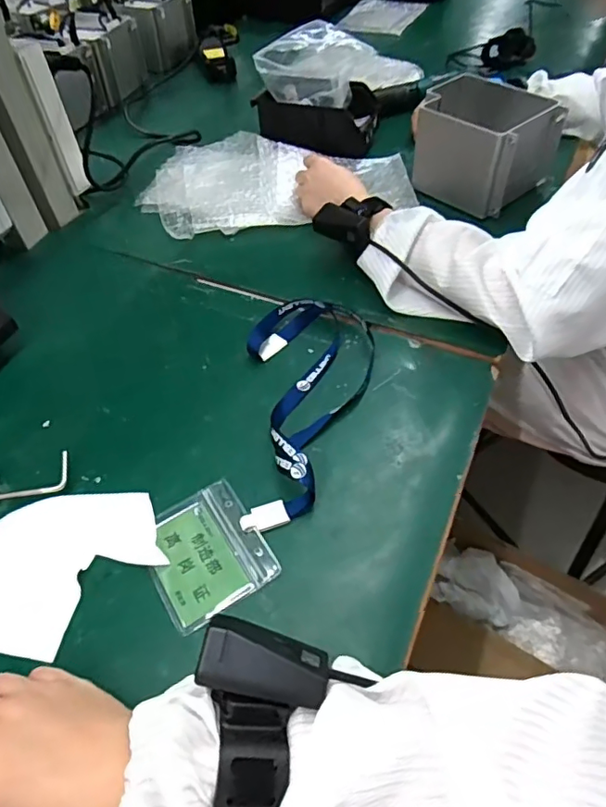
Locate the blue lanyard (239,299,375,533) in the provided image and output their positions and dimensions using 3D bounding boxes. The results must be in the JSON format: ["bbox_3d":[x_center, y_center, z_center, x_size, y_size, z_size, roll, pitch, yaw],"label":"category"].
[{"bbox_3d":[0.010,-0.007,0.494,0.122,0.028,0.252,-3,50,2],"label":"blue lanyard"}]

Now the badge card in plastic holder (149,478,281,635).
[{"bbox_3d":[-0.077,0.115,0.419,0.085,0.006,0.098,-28,54,-18],"label":"badge card in plastic holder"}]

